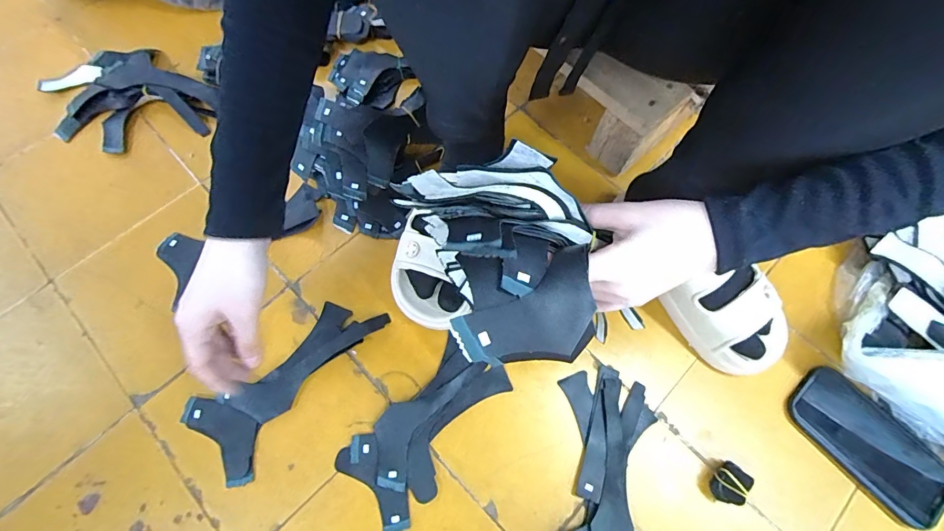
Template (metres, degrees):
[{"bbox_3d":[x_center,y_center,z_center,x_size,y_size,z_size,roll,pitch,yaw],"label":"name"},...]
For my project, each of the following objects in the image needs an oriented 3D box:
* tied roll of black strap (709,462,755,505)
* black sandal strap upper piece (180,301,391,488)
[{"bbox_3d":[0.268,0.227,0.434,0.029,0.022,0.037,39,73,13],"label":"tied roll of black strap"},{"bbox_3d":[-0.204,0.117,0.466,0.095,0.011,0.218,40,73,13],"label":"black sandal strap upper piece"}]

